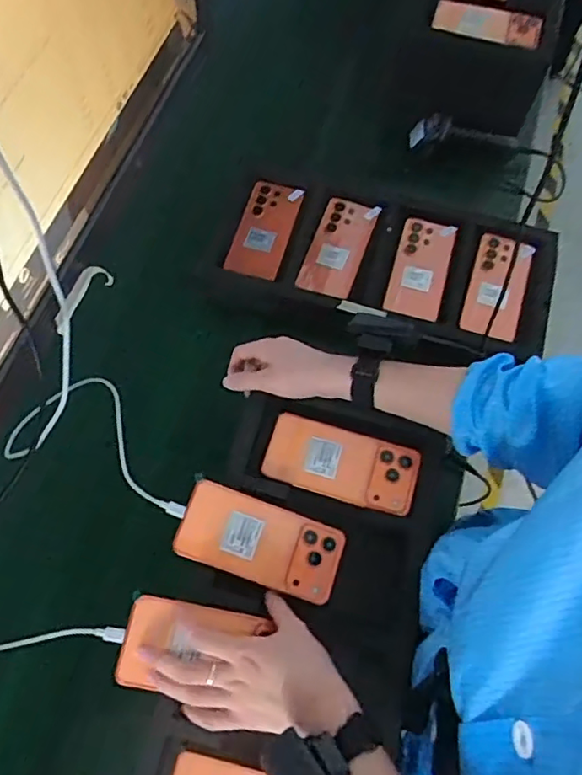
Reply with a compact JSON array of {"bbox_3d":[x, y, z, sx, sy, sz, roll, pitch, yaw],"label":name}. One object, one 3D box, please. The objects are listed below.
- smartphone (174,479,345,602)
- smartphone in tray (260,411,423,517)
[{"bbox_3d":[-0.030,0.157,0.587,0.164,0.006,0.078,20,70,-2],"label":"smartphone"},{"bbox_3d":[0.055,0.082,0.628,0.162,0.011,0.076,16,69,7],"label":"smartphone in tray"}]

